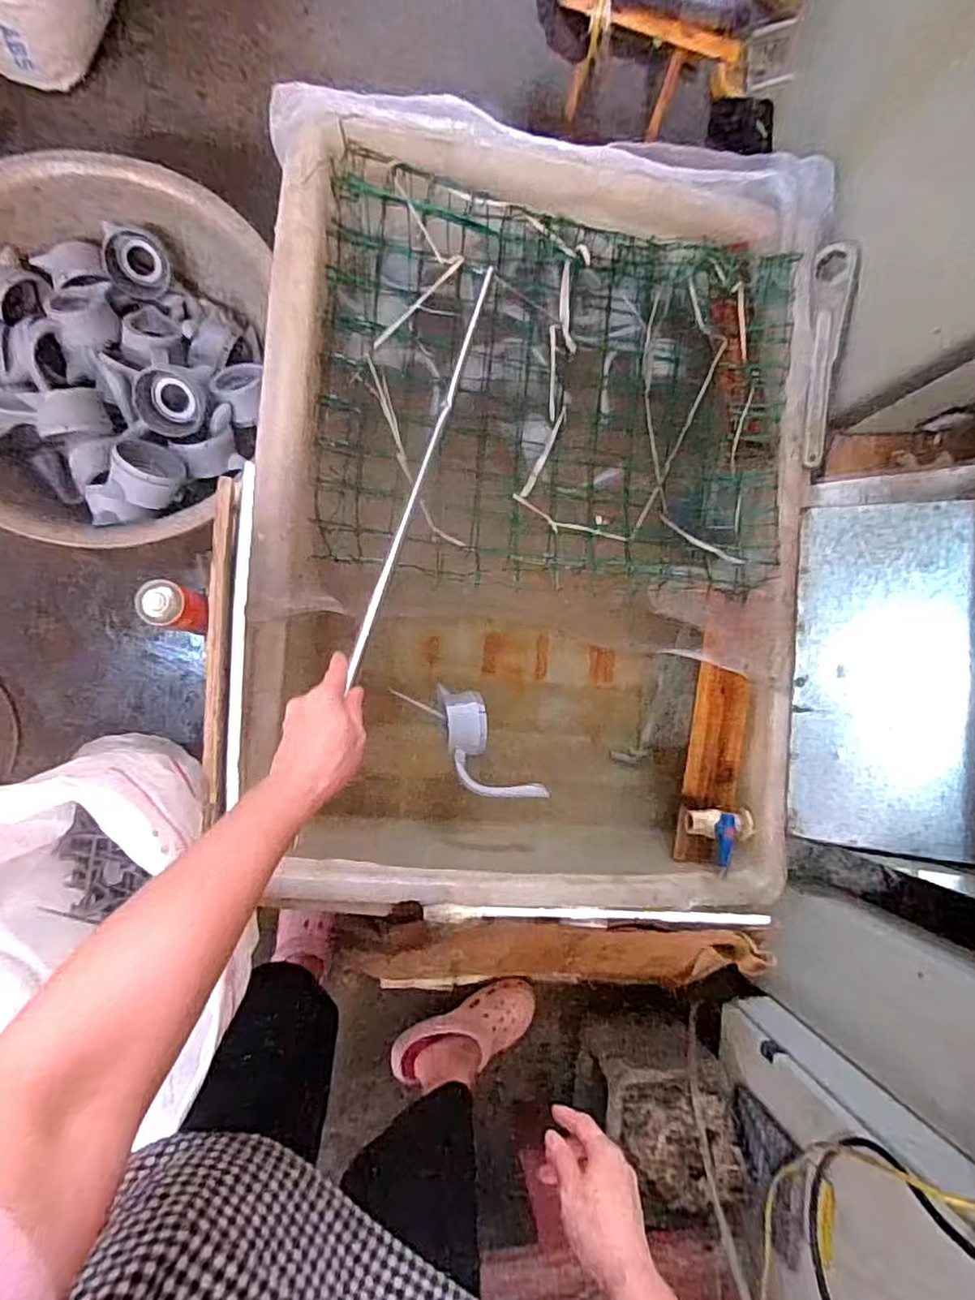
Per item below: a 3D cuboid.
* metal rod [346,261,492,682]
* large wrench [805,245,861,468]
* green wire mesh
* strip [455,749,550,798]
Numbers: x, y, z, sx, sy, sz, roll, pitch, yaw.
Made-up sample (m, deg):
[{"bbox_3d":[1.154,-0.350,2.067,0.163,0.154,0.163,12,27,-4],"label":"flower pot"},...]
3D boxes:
[{"bbox_3d":[-0.060,-0.258,0.743,0.012,0.017,0.677,18,57,-8],"label":"metal rod"},{"bbox_3d":[0.524,-0.453,0.980,0.056,0.027,0.332,5,92,-1],"label":"large wrench"},{"bbox_3d":[0.108,-0.372,0.959,0.692,0.062,0.570,5,87,-9],"label":"green wire mesh"},{"bbox_3d":[0.015,0.197,0.933,0.151,0.022,0.049,26,84,-8],"label":"strip"}]

